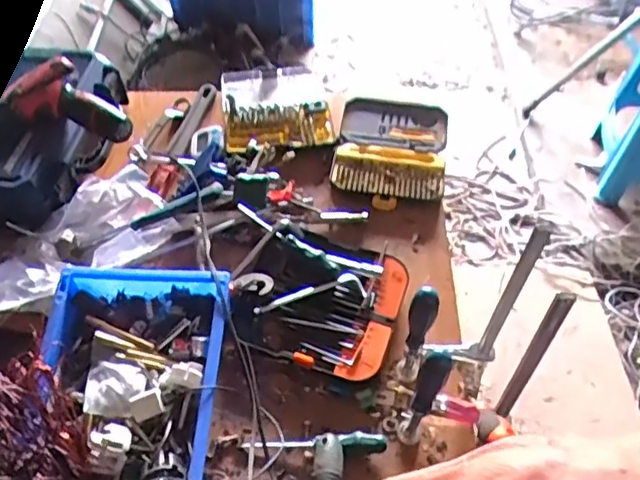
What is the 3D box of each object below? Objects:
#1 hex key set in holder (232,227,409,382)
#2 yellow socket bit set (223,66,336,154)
[{"bbox_3d":[-0.009,0.080,0.832,0.237,0.038,0.203,14,54,13],"label":"hex key set in holder"},{"bbox_3d":[-0.086,-0.256,1.069,0.181,0.033,0.231,-9,52,-5],"label":"yellow socket bit set"}]

